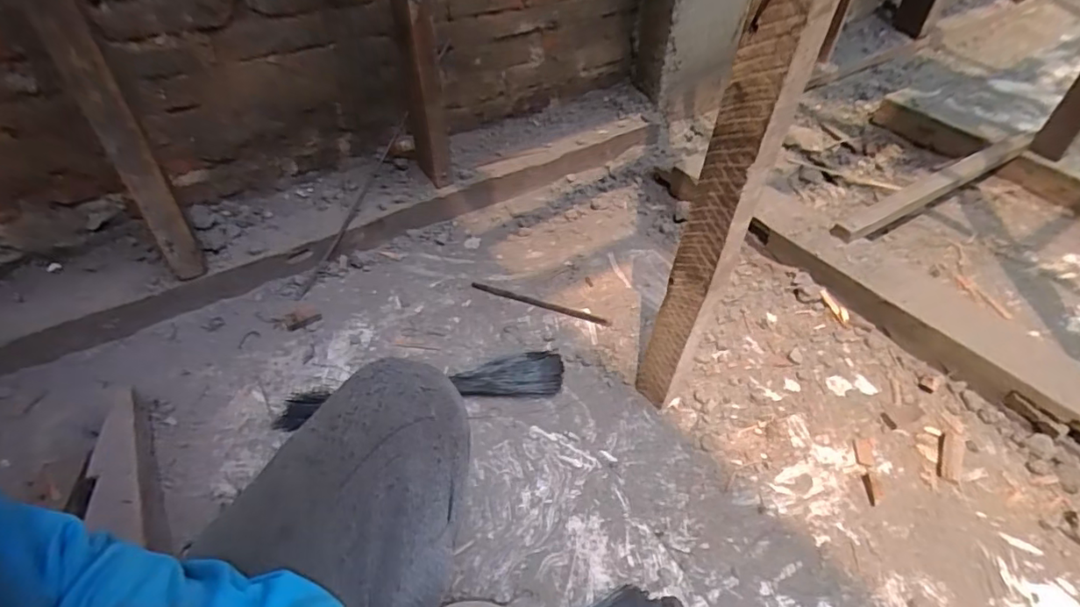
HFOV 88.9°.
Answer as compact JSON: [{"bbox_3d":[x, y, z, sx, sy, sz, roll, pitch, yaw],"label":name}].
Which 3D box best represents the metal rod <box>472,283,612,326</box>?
[{"bbox_3d":[0.000,-0.002,1.059,0.279,0.012,0.019,13,48,15],"label":"metal rod"}]

